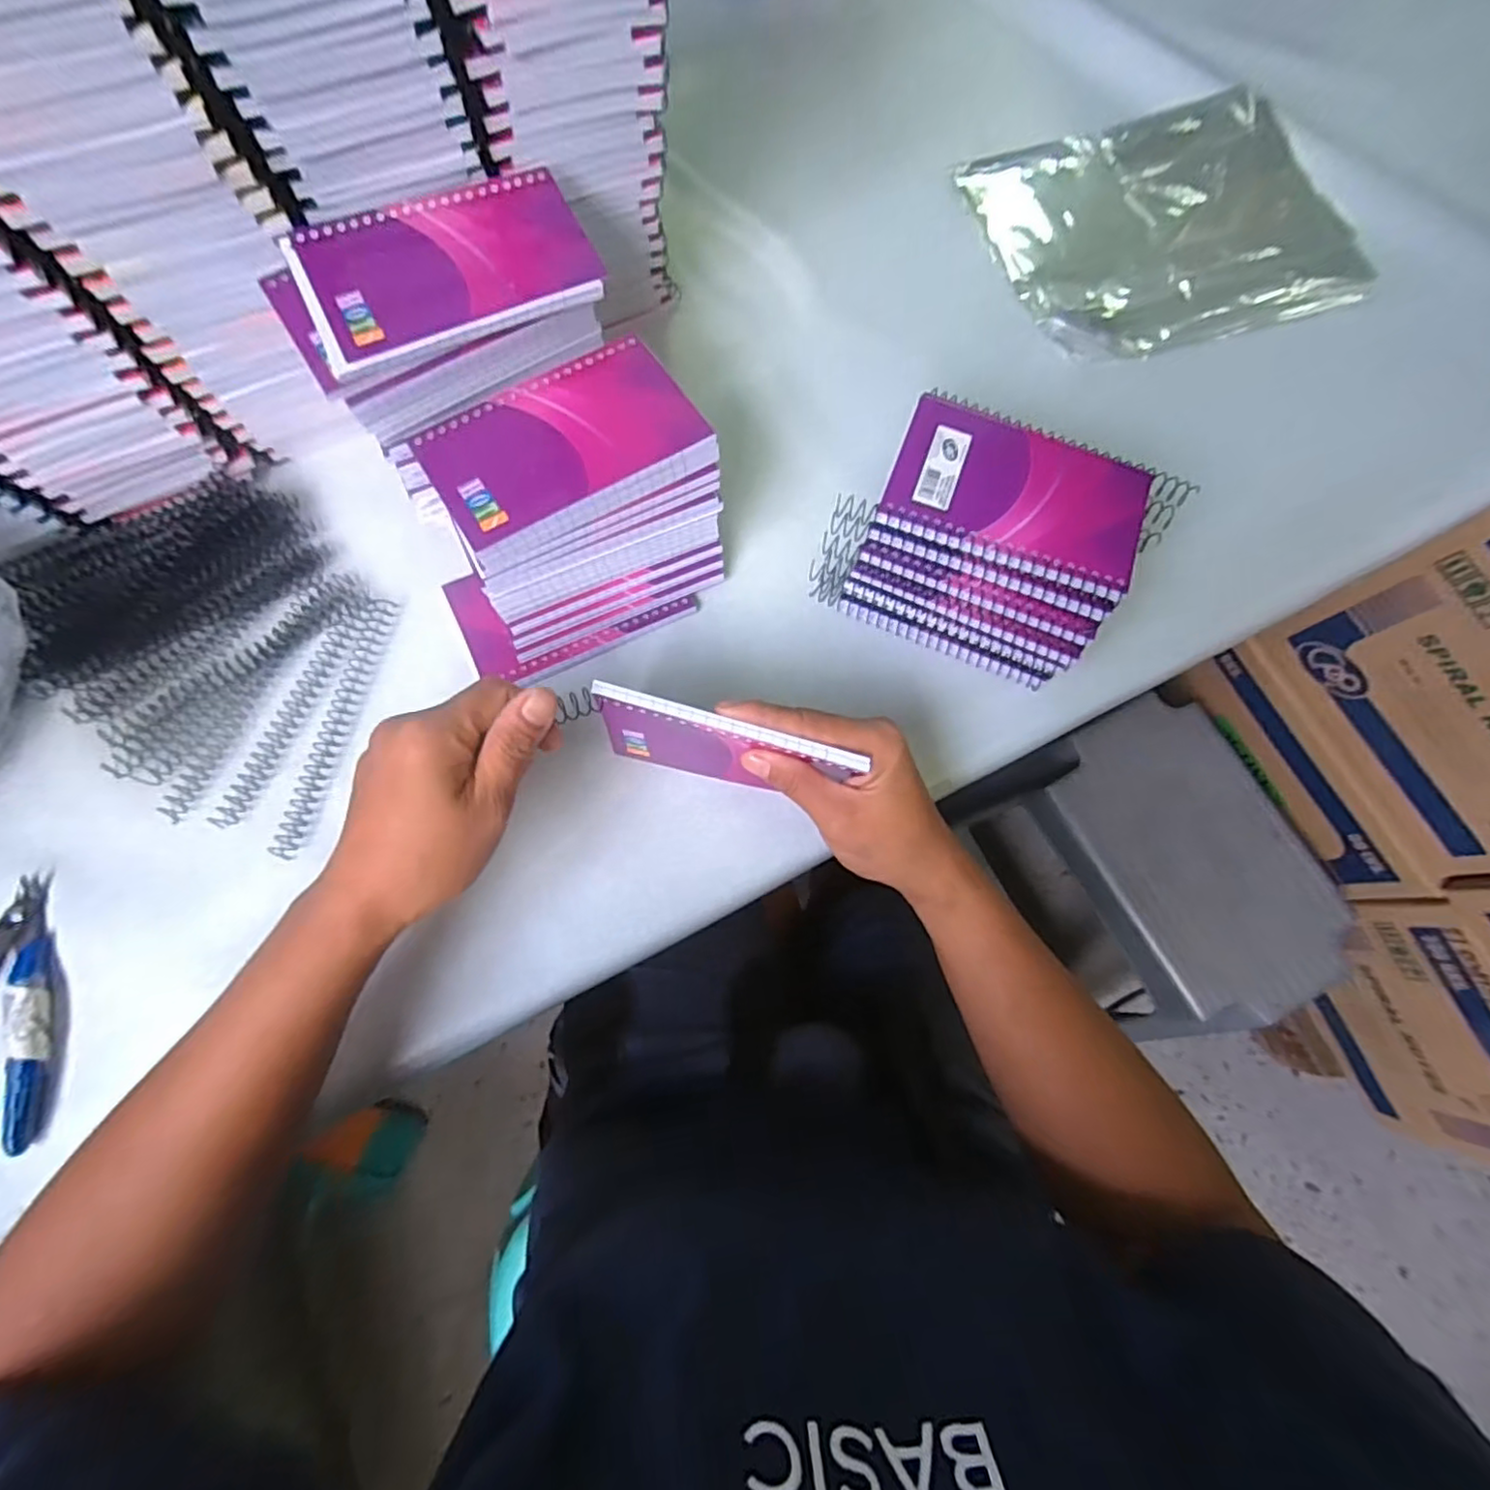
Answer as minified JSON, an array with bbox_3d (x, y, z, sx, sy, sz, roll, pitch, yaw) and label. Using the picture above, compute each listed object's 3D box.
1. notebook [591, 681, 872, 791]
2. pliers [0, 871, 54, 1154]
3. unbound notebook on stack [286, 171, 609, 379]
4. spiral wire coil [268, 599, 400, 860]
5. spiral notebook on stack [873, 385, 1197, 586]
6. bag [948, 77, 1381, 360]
[{"bbox_3d":[-0.010,0.004,0.330,0.125,0.080,0.013,15,74,2],"label":"notebook"},{"bbox_3d":[-0.371,0.129,0.312,0.065,0.012,0.122,-8,75,-4],"label":"pliers"},{"bbox_3d":[-0.144,-0.233,0.315,0.135,0.010,0.083,-25,79,-11],"label":"unbound notebook on stack"},{"bbox_3d":[-0.232,-0.014,0.366,0.016,0.009,0.154,12,74,1],"label":"spiral wire coil"},{"bbox_3d":[0.148,-0.135,0.339,0.136,0.008,0.083,22,75,4],"label":"spiral notebook on stack"},{"bbox_3d":[0.316,-0.389,0.485,0.259,0.019,0.204,-17,76,-7],"label":"bag"}]

